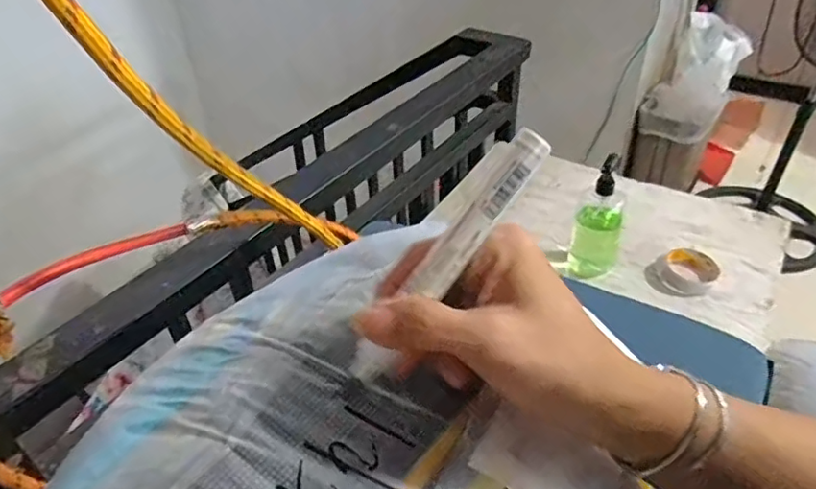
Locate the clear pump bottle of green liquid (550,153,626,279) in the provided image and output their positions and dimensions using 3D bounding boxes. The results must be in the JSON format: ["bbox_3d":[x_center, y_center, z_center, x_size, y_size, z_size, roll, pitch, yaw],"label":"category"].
[{"bbox_3d":[0.294,-0.038,0.896,0.078,0.198,0.061,15,42,20],"label":"clear pump bottle of green liquid"}]

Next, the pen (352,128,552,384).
[{"bbox_3d":[0.016,0.007,0.240,0.124,0.012,0.011,-54,47,9],"label":"pen"}]

